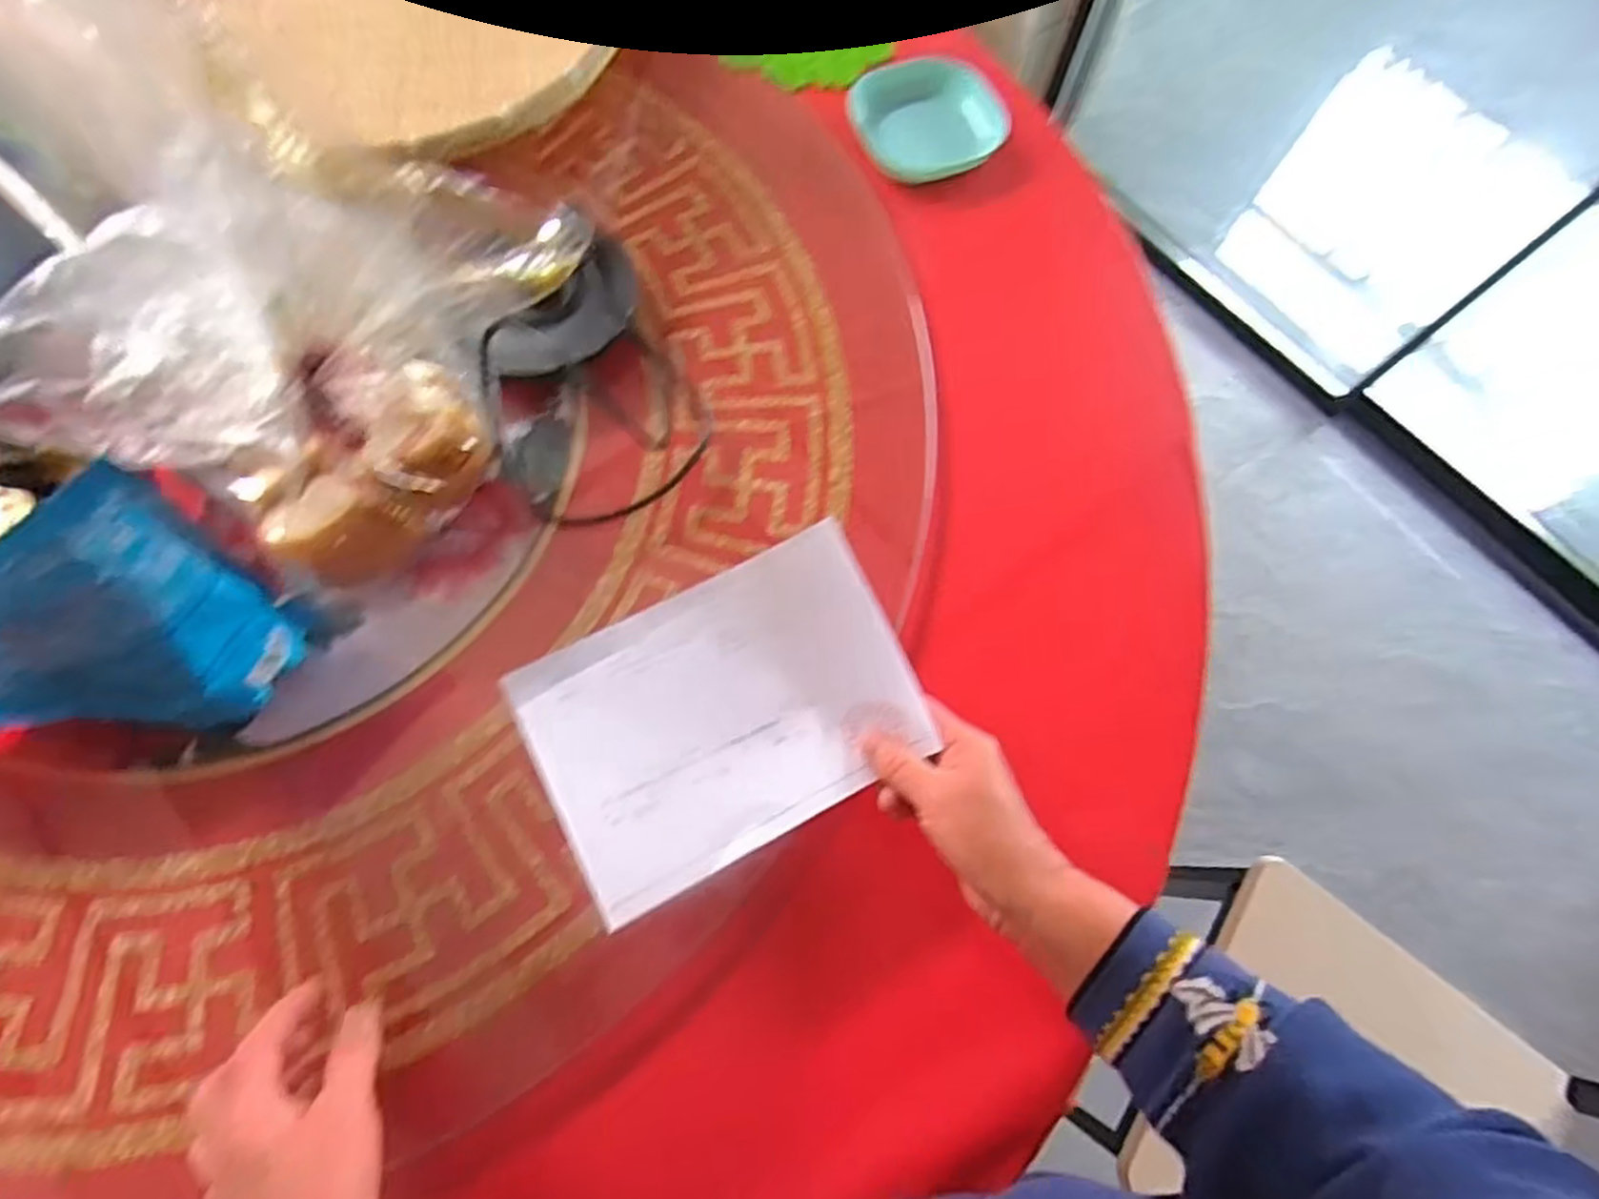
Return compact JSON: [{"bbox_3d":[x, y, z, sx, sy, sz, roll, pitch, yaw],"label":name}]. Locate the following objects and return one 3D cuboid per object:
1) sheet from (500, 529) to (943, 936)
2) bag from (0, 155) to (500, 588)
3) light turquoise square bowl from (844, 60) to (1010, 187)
[{"bbox_3d":[-0.040,0.061,0.425,0.205,0.030,0.146,-26,73,-11],"label":"sheet"},{"bbox_3d":[-0.290,-0.123,0.433,0.156,0.173,0.186,21,73,5],"label":"bag"},{"bbox_3d":[0.114,-0.431,0.679,0.125,0.029,0.107,-19,72,-9],"label":"light turquoise square bowl"}]

